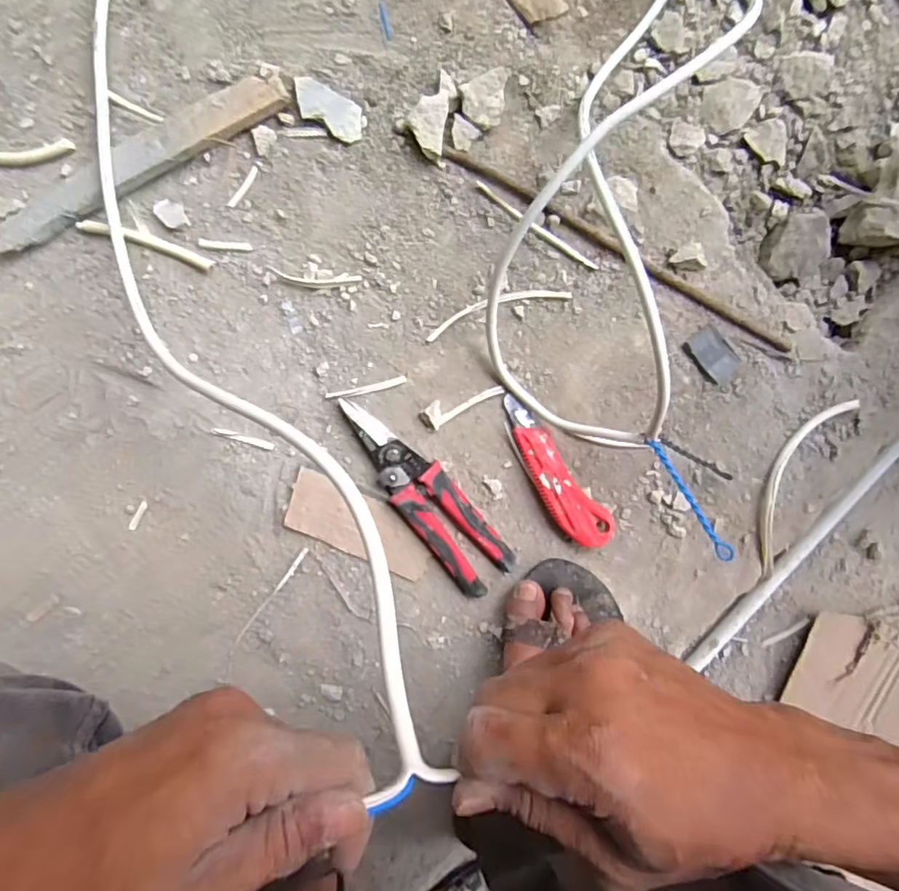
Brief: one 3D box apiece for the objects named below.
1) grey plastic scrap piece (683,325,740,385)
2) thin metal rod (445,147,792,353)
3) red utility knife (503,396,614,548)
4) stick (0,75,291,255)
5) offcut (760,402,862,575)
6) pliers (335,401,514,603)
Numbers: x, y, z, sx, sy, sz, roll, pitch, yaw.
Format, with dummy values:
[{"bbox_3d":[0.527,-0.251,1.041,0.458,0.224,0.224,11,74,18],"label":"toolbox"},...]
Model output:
[{"bbox_3d":[0.240,-0.081,0.528,0.053,0.015,0.034,43,93,-7],"label":"grey plastic scrap piece"},{"bbox_3d":[0.156,-0.169,0.511,0.350,0.013,0.010,27,95,-6],"label":"thin metal rod"},{"bbox_3d":[0.094,0.028,0.532,0.043,0.018,0.156,-37,98,2],"label":"red utility knife"},{"bbox_3d":[-0.252,-0.230,0.475,0.259,0.015,0.033,-28,98,1],"label":"stick"},{"bbox_3d":[0.327,0.036,0.551,0.056,0.012,0.183,22,96,-6],"label":"offcut"},{"bbox_3d":[-0.023,0.045,0.526,0.057,0.016,0.206,-38,98,2],"label":"pliers"}]

